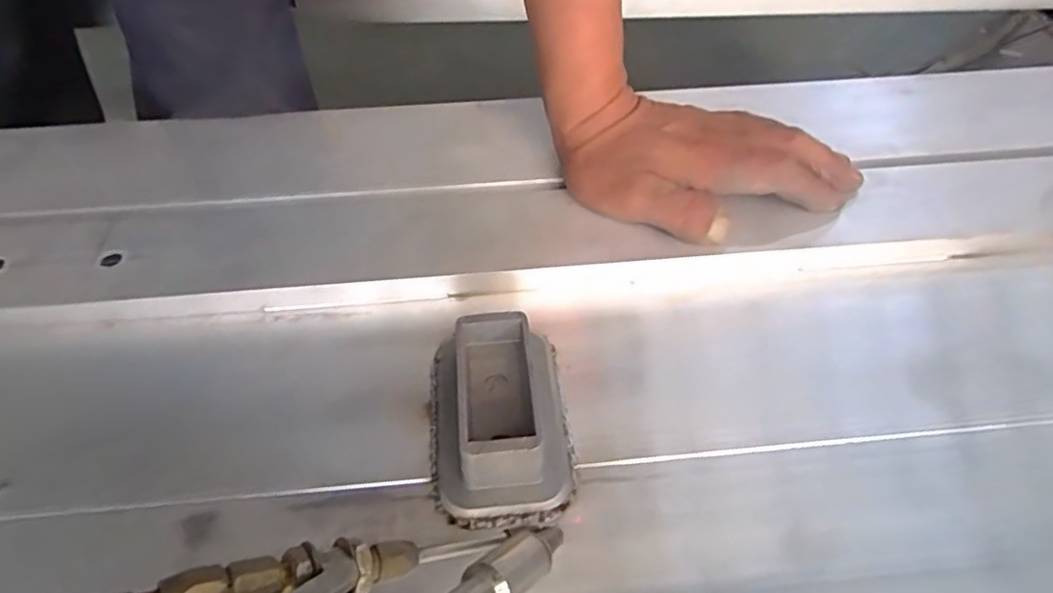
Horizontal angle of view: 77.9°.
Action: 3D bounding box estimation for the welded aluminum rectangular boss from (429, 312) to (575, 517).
[{"bbox_3d":[-0.013,0.049,0.293,0.058,0.032,0.090,-6,46,-4],"label":"welded aluminum rectangular boss"}]

